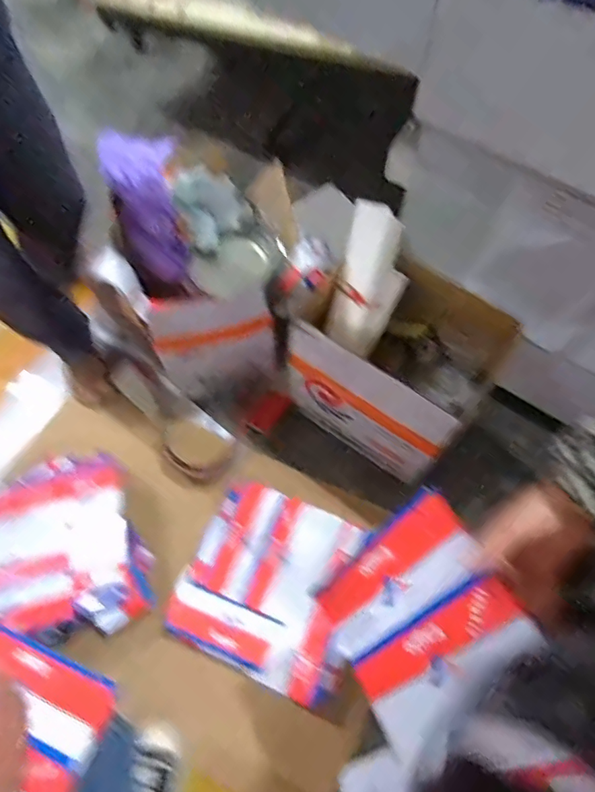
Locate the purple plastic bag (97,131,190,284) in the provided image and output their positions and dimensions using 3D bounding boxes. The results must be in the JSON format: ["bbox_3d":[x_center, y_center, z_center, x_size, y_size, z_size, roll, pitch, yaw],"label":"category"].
[{"bbox_3d":[-0.299,-0.409,0.980,0.139,0.118,0.344,-17,87,-7],"label":"purple plastic bag"}]

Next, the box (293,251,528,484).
[{"bbox_3d":[0.203,-0.057,1.043,0.339,0.361,0.269,35,70,16],"label":"box"}]

